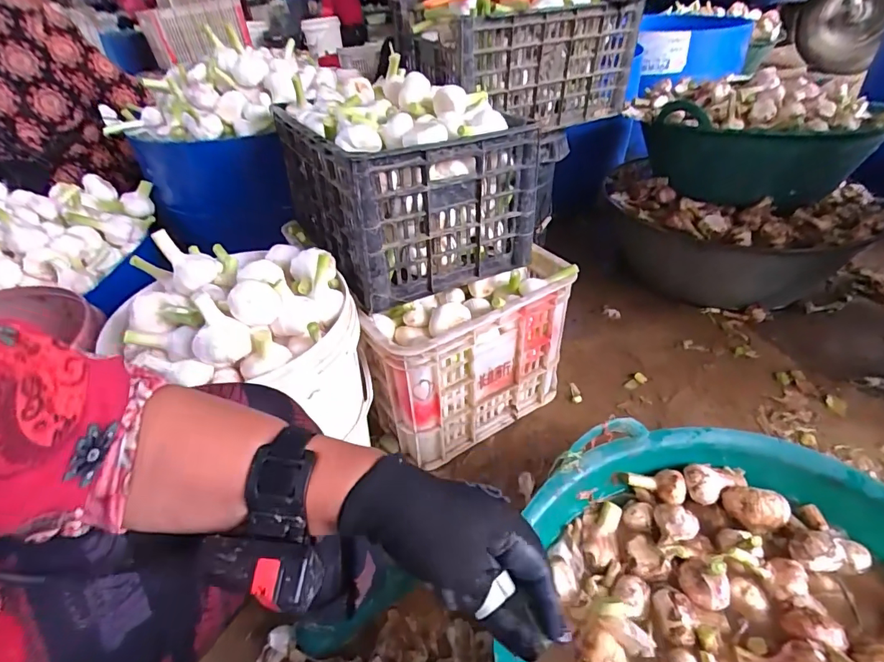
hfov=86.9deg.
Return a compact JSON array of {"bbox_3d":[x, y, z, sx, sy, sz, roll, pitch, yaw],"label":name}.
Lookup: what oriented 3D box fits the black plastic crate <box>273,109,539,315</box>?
[{"bbox_3d":[-0.088,-0.255,0.799,0.293,0.212,0.422,-22,41,-21],"label":"black plastic crate"}]

